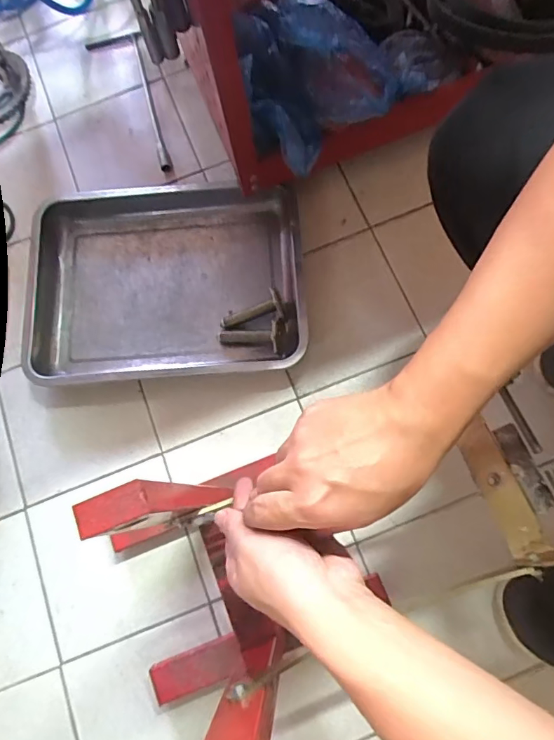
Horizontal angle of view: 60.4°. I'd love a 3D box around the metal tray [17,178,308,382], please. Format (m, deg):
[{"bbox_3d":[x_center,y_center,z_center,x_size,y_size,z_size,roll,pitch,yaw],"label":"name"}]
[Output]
[{"bbox_3d":[-0.155,-0.121,0.674,0.377,0.051,0.273,-5,76,0],"label":"metal tray"}]

